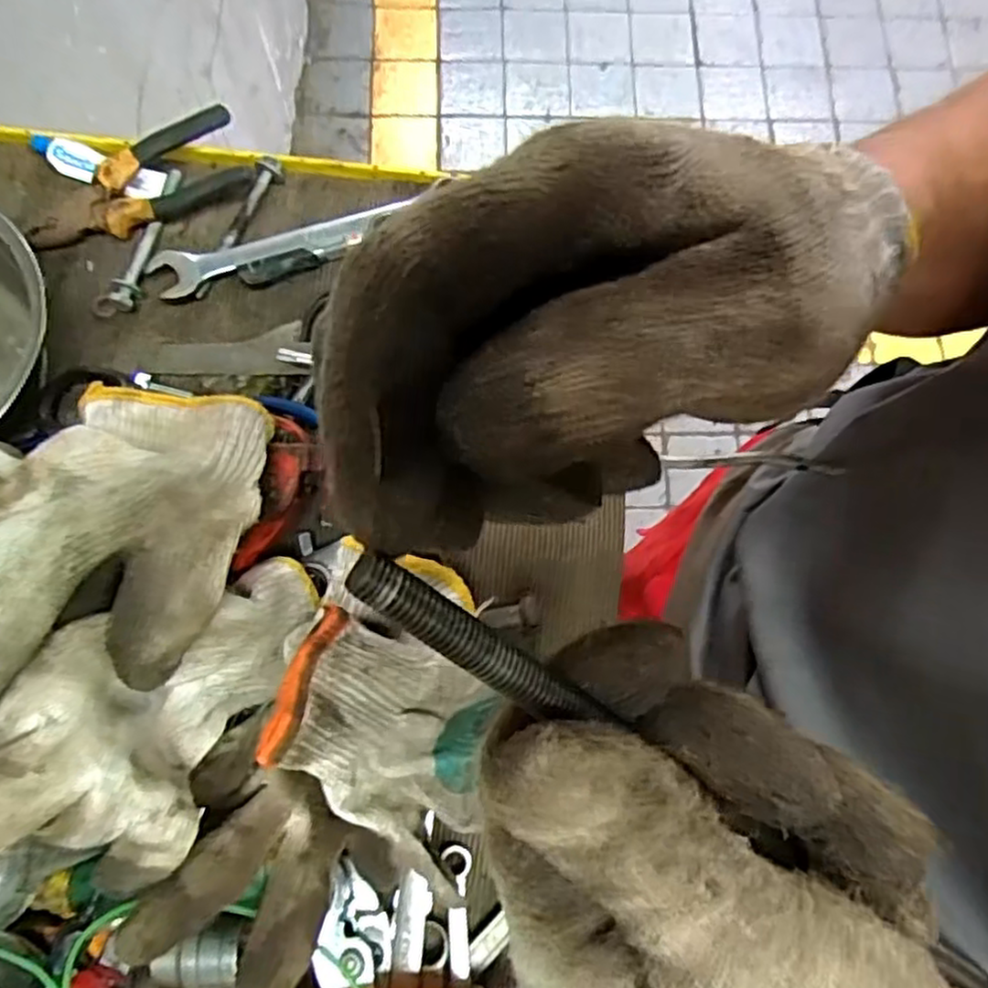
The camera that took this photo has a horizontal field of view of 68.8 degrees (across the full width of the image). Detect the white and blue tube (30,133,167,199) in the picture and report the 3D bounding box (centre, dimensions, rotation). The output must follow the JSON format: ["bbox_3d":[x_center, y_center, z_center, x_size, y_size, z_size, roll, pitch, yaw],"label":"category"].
[{"bbox_3d":[-0.255,-0.209,0.460,0.087,0.018,0.025,21,76,3],"label":"white and blue tube"}]

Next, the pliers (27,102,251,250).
[{"bbox_3d":[-0.220,-0.187,0.449,0.140,0.028,0.049,-31,79,-9],"label":"pliers"}]

